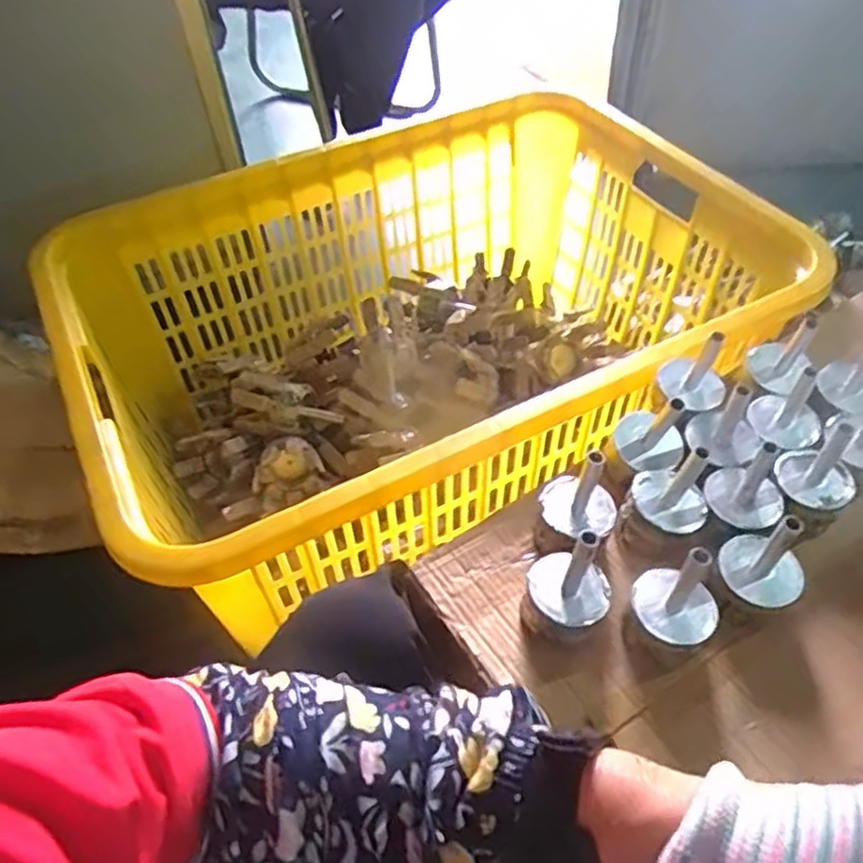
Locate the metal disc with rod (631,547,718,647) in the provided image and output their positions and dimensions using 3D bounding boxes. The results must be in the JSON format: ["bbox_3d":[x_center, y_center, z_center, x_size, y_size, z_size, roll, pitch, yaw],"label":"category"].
[{"bbox_3d":[0.177,0.110,0.499,0.053,0.070,0.060,-31,53,-20],"label":"metal disc with rod"}]

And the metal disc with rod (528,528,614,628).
[{"bbox_3d":[0.103,0.109,0.517,0.062,0.092,0.057,19,53,21],"label":"metal disc with rod"}]

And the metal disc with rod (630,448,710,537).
[{"bbox_3d":[0.196,0.037,0.562,0.061,0.070,0.054,17,52,19],"label":"metal disc with rod"}]

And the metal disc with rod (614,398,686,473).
[{"bbox_3d":[0.191,-0.008,0.599,0.059,0.063,0.056,-3,49,3],"label":"metal disc with rod"}]

